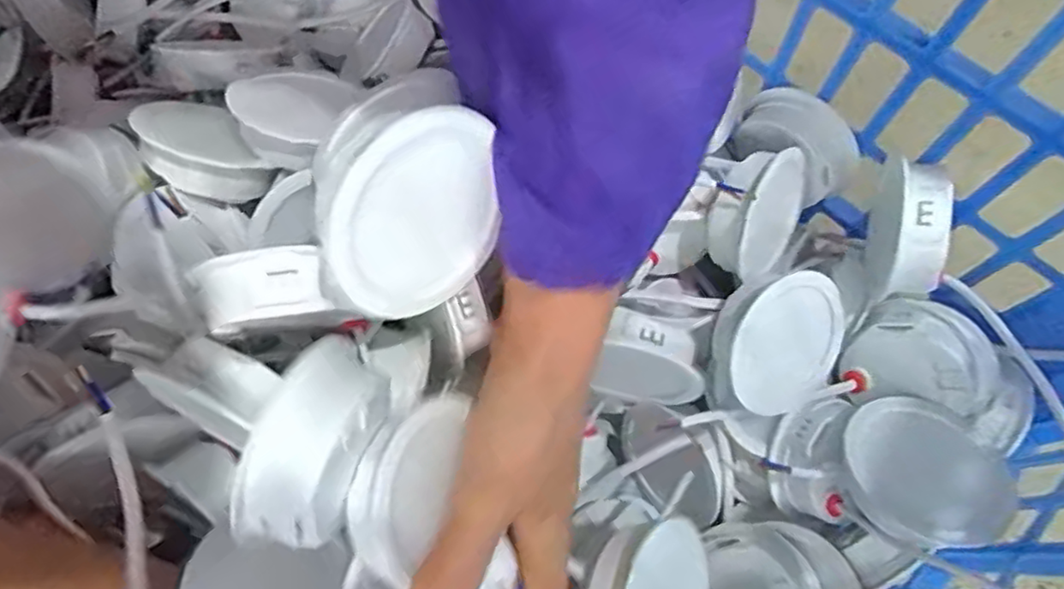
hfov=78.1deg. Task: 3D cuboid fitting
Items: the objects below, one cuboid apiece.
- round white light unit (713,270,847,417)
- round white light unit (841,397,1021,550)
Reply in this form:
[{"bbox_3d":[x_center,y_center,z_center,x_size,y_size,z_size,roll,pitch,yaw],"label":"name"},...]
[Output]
[{"bbox_3d":[0.119,0.022,0.326,0.078,0.025,0.071,-9,112,-26],"label":"round white light unit"},{"bbox_3d":[0.180,0.082,0.302,0.064,0.018,0.069,1,50,-1],"label":"round white light unit"}]

